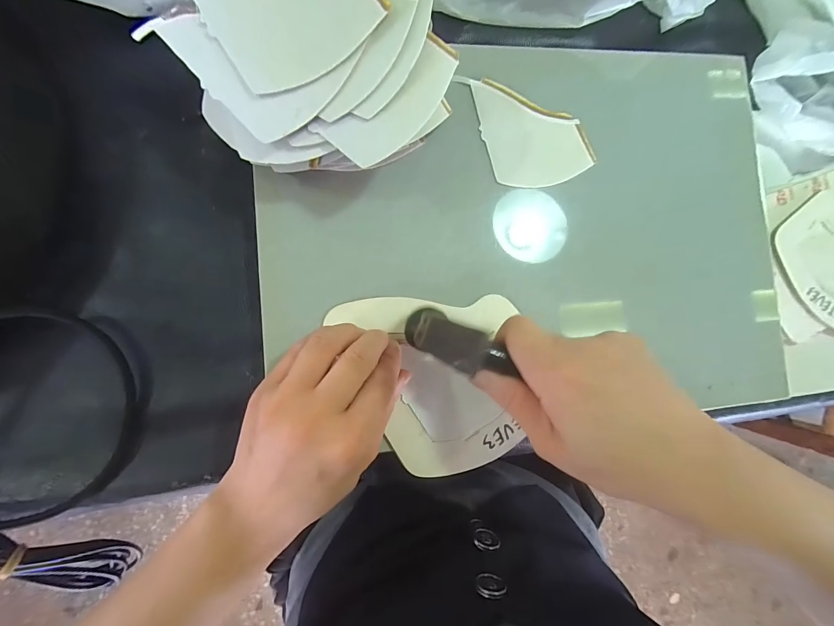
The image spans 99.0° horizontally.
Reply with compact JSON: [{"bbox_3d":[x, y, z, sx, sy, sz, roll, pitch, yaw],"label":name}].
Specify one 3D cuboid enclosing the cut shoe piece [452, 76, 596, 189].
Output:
[{"bbox_3d":[0.086,-0.140,0.269,0.079,0.004,0.091,-23,91,-7],"label":"cut shoe piece"}]

